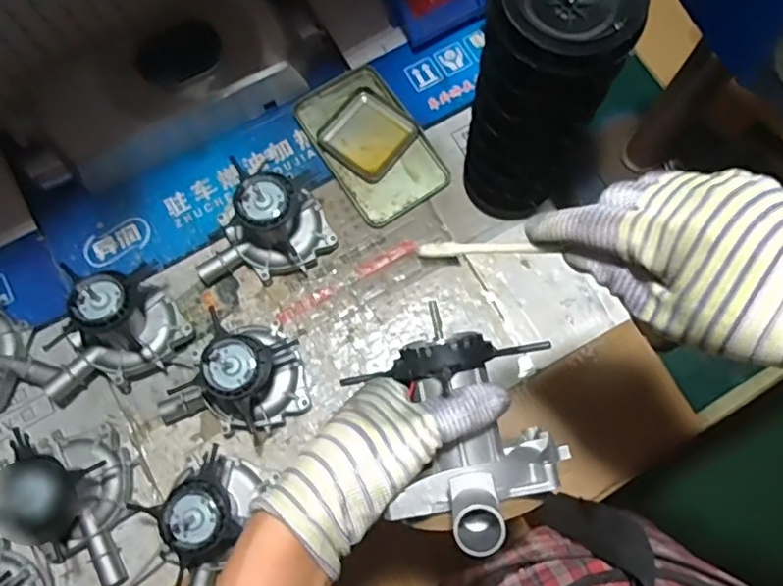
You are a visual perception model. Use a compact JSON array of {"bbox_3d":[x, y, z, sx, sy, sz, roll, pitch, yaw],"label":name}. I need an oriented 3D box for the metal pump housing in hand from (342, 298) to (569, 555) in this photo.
[{"bbox_3d":[0.043,0.070,0.338,0.112,0.090,0.123,-15,74,-2],"label":"metal pump housing in hand"}]

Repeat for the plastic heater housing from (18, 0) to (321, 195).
[{"bbox_3d":[-0.255,-0.241,0.692,0.362,0.087,0.119,-30,75,-6],"label":"plastic heater housing"}]

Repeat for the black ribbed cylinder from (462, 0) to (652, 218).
[{"bbox_3d":[0.131,-0.160,0.558,0.096,0.321,0.091,-1,74,2],"label":"black ribbed cylinder"}]

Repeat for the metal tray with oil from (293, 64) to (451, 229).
[{"bbox_3d":[-0.025,-0.186,0.736,0.119,0.013,0.197,-32,75,-7],"label":"metal tray with oil"}]

